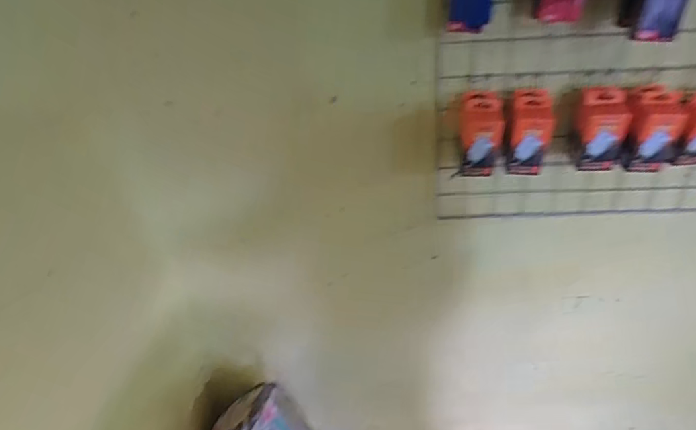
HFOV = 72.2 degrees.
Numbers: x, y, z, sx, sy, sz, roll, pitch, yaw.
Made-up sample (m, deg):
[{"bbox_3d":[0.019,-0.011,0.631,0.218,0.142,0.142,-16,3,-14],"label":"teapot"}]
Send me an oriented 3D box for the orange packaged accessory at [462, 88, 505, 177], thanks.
[{"bbox_3d":[0.223,-0.135,0.813,0.065,0.128,0.078,2,36,8],"label":"orange packaged accessory"}]

